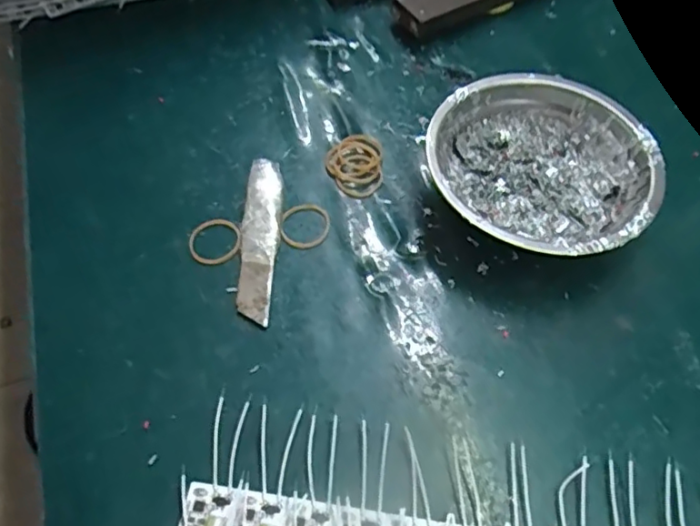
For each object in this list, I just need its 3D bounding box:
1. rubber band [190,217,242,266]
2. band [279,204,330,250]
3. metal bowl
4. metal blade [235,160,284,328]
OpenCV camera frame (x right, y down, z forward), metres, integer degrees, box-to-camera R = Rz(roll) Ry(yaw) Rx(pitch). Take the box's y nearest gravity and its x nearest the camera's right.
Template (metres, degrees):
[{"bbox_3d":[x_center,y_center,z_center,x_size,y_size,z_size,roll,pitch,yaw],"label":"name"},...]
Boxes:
[{"bbox_3d":[-0.076,-0.012,0.341,0.030,0.004,0.029,0,58,-1],"label":"rubber band"},{"bbox_3d":[-0.026,-0.022,0.347,0.028,0.004,0.032,11,59,6],"label":"band"},{"bbox_3d":[0.108,-0.051,0.344,0.123,0.039,0.121,0,58,-1],"label":"metal bowl"},{"bbox_3d":[-0.051,-0.015,0.338,0.021,0.011,0.104,0,59,-1],"label":"metal blade"}]

